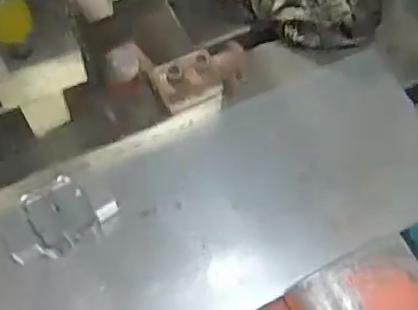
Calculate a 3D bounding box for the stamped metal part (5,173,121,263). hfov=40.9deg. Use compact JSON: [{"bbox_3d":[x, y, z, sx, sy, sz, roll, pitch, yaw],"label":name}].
[{"bbox_3d":[-0.143,0.060,0.531,0.103,0.037,0.064,-32,75,-16],"label":"stamped metal part"}]

